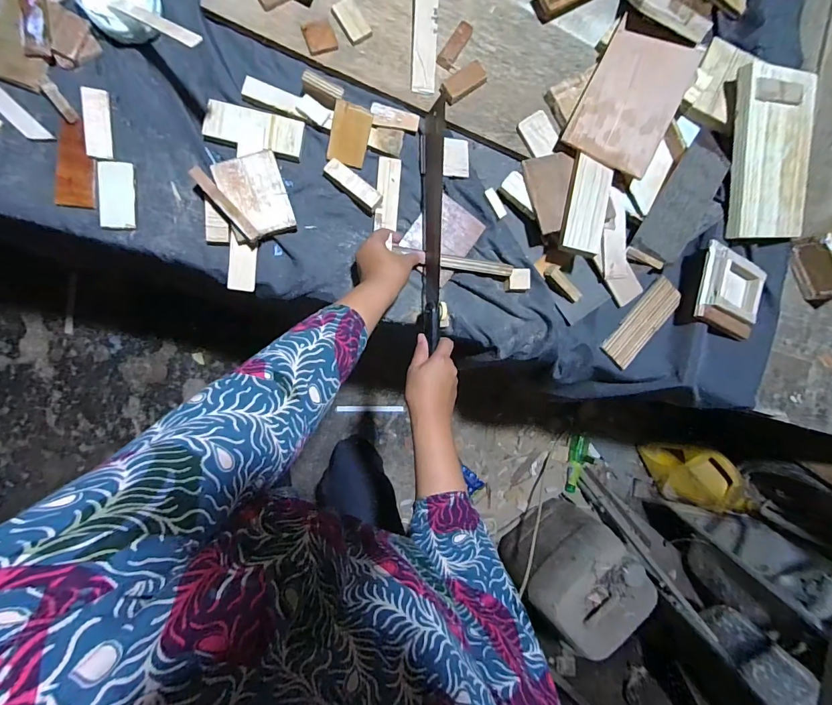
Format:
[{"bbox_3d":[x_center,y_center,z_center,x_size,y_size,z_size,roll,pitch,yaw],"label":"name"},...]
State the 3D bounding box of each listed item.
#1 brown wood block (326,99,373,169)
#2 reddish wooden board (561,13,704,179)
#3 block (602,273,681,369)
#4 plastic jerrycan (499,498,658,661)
[{"bbox_3d":[-0.090,-0.294,0.535,0.050,0.005,0.072,11,113,-12],"label":"brown wood block"},{"bbox_3d":[0.298,-0.352,0.548,0.124,0.013,0.191,28,88,4],"label":"reddish wooden board"},{"bbox_3d":[0.352,-0.047,0.617,0.049,0.017,0.154,41,84,-6],"label":"block"},{"bbox_3d":[0.439,0.613,1.164,0.286,0.320,0.284,-39,95,-7],"label":"plastic jerrycan"}]

